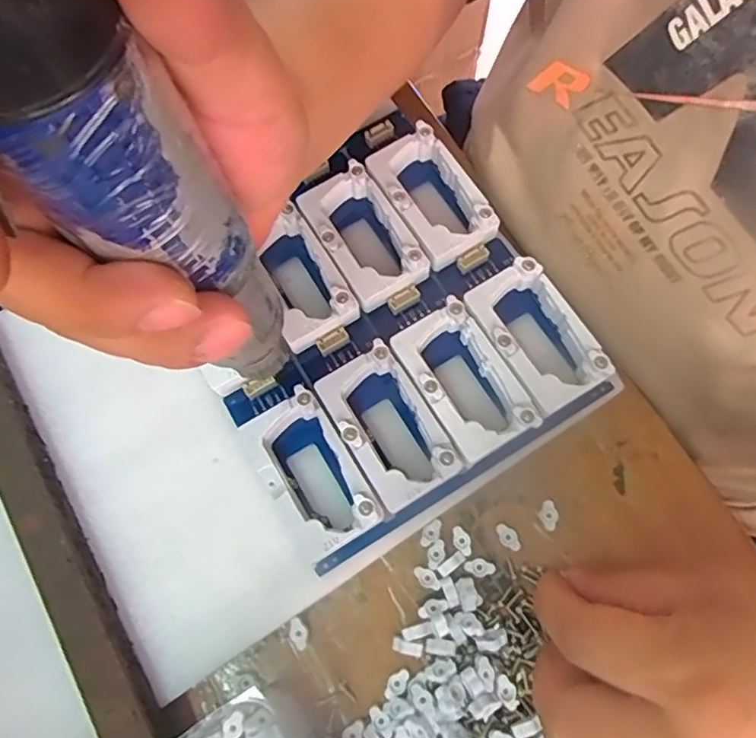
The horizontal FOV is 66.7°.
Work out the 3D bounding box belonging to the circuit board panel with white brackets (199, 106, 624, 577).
[{"bbox_3d":[-0.003,-0.023,0.283,0.157,0.031,0.177,-32,74,-8],"label":"circuit board panel with white brackets"}]

